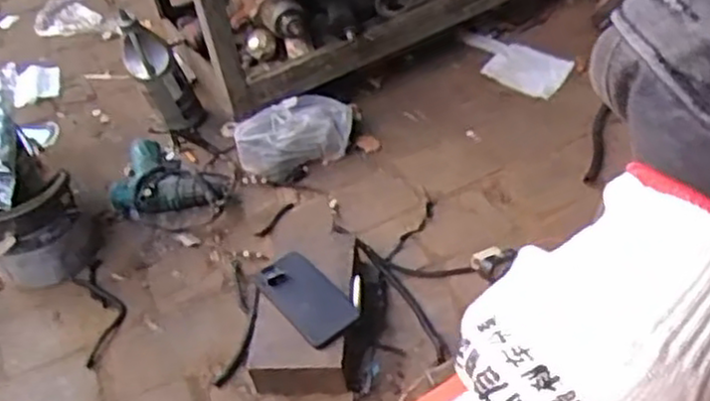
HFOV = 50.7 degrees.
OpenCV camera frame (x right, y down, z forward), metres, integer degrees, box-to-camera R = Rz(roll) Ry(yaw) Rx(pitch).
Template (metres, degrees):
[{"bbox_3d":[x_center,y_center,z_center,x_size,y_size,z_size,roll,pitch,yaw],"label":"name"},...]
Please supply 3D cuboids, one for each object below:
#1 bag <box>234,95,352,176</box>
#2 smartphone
[{"bbox_3d":[-0.091,-0.097,1.177,0.187,0.094,0.082,-13,43,-5],"label":"bag"},{"bbox_3d":[-0.061,0.123,0.956,0.073,0.017,0.144,-32,48,-24],"label":"smartphone"}]

